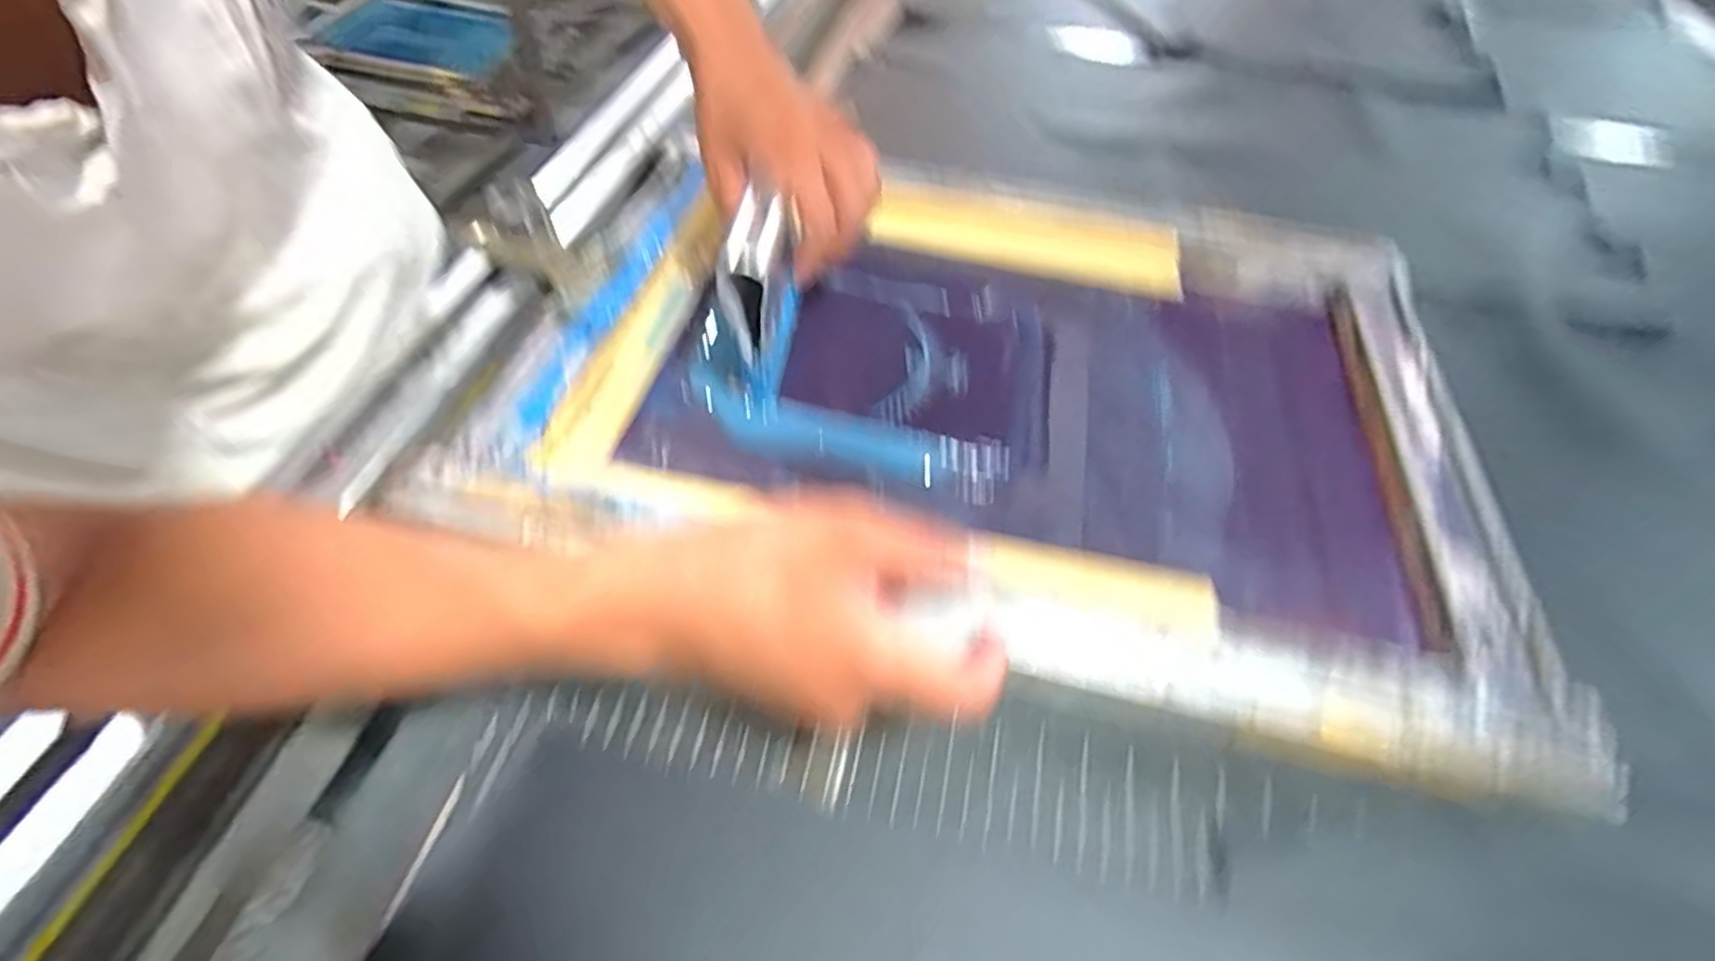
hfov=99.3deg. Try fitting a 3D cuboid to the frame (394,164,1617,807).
[{"bbox_3d":[0.088,-0.071,0.459,0.550,0.057,0.393,13,47,7],"label":"frame"}]

